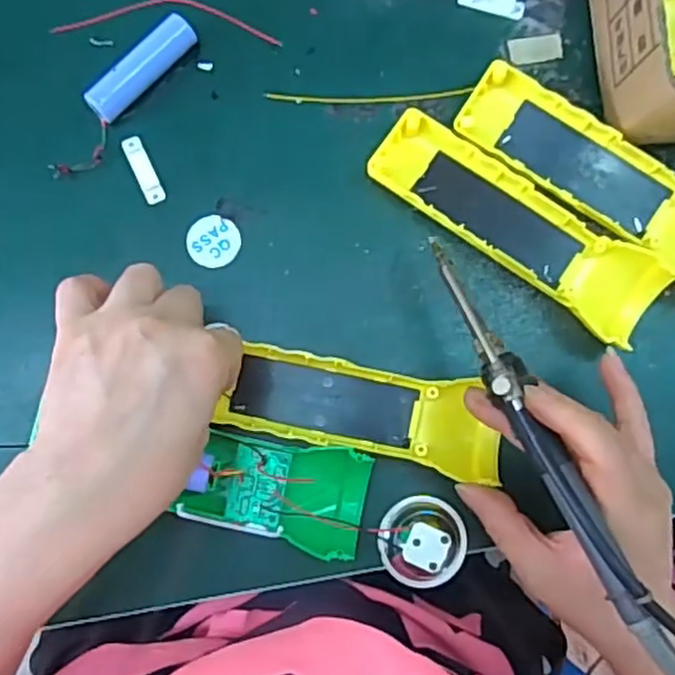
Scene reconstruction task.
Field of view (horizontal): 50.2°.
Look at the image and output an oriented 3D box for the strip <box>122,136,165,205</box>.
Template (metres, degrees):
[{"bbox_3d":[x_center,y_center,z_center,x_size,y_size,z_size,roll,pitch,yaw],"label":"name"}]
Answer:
[{"bbox_3d":[-0.102,-0.088,0.379,0.010,0.004,0.038,-24,85,-5],"label":"strip"}]

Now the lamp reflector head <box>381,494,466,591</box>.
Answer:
[{"bbox_3d":[0.045,0.102,0.354,0.043,0.022,0.044,0,84,-3],"label":"lamp reflector head"}]

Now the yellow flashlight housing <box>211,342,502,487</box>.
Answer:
[{"bbox_3d":[0.017,0.037,0.359,0.137,0.020,0.043,15,83,-6],"label":"yellow flashlight housing"}]

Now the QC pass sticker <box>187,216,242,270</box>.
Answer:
[{"bbox_3d":[-0.065,-0.051,0.379,0.028,0.004,0.028,-45,88,-7],"label":"QC pass sticker"}]

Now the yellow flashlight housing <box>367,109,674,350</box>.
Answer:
[{"bbox_3d":[0.094,-0.058,0.379,0.164,0.023,0.046,35,83,1],"label":"yellow flashlight housing"}]

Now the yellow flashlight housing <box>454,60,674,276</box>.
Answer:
[{"bbox_3d":[0.139,-0.083,0.379,0.160,0.028,0.046,33,83,1],"label":"yellow flashlight housing"}]

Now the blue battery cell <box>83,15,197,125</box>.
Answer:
[{"bbox_3d":[-0.103,-0.141,0.380,0.067,0.016,0.019,-44,88,-7],"label":"blue battery cell"}]

